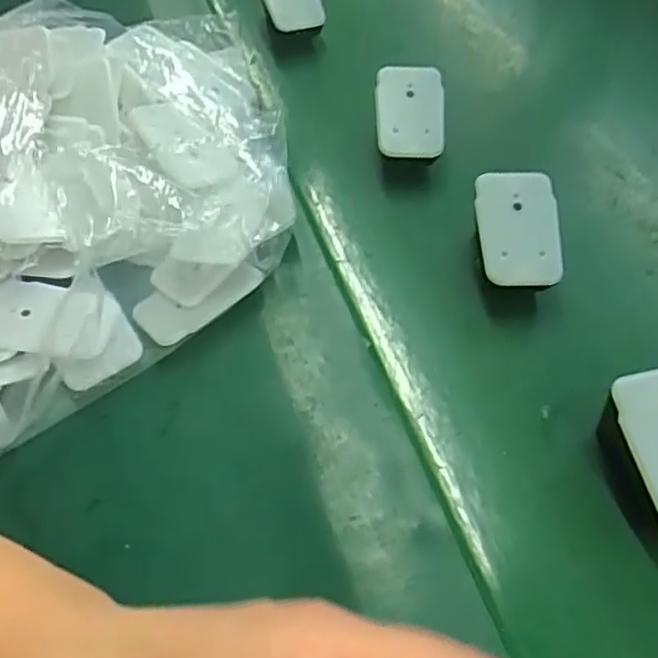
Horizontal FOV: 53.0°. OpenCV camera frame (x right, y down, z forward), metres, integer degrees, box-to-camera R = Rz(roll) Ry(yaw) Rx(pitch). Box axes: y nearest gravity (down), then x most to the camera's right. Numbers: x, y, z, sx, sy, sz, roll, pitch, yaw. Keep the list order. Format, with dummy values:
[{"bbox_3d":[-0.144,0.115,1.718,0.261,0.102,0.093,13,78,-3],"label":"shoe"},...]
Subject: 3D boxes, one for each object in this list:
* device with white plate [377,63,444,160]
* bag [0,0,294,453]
[{"bbox_3d":[0.052,-0.138,0.419,0.044,0.014,0.056,2,92,-7],"label":"device with white plate"},{"bbox_3d":[-0.156,-0.072,0.358,0.321,0.089,0.209,-35,60,-22],"label":"bag"}]

